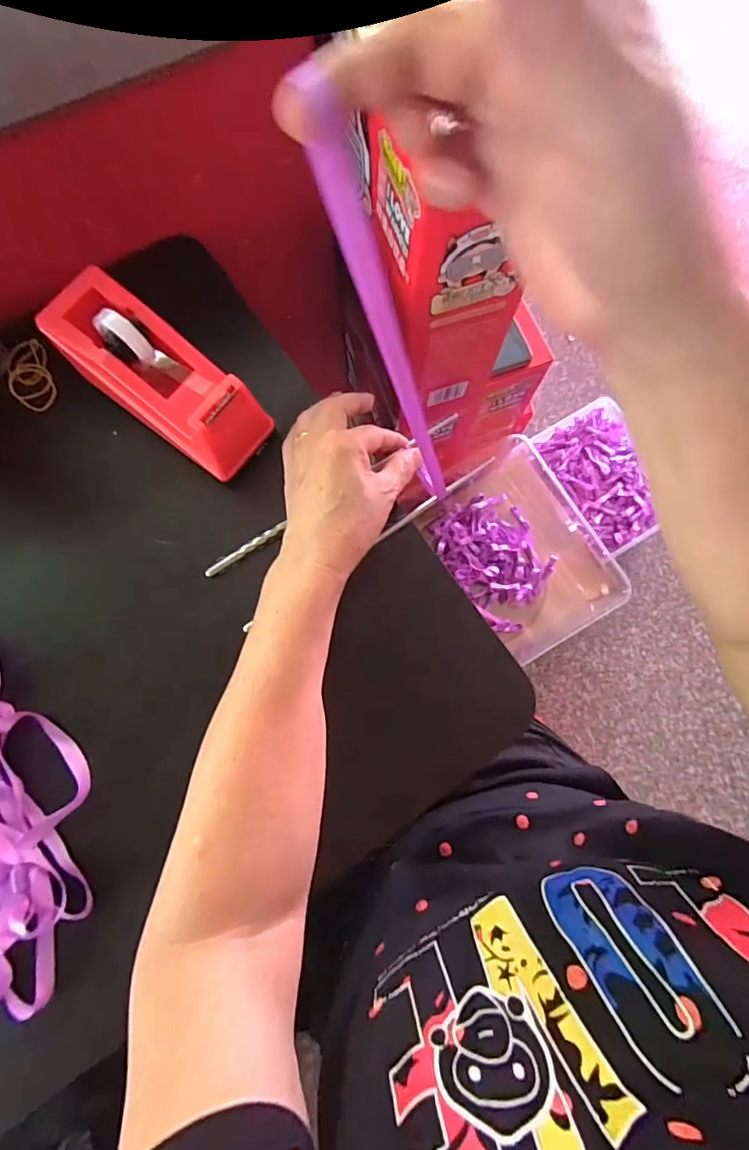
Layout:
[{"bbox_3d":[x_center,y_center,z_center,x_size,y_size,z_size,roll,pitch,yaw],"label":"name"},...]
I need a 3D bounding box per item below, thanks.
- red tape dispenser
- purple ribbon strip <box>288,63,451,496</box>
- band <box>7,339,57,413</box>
[{"bbox_3d":[-0.153,-0.140,0.345,0.155,0.060,0.065,37,80,7],"label":"red tape dispenser"},{"bbox_3d":[0.015,-0.102,0.257,0.012,0.218,0.011,32,79,29],"label":"purple ribbon strip"},{"bbox_3d":[-0.274,-0.158,0.390,0.031,0.011,0.058,-19,79,-4],"label":"band"}]

